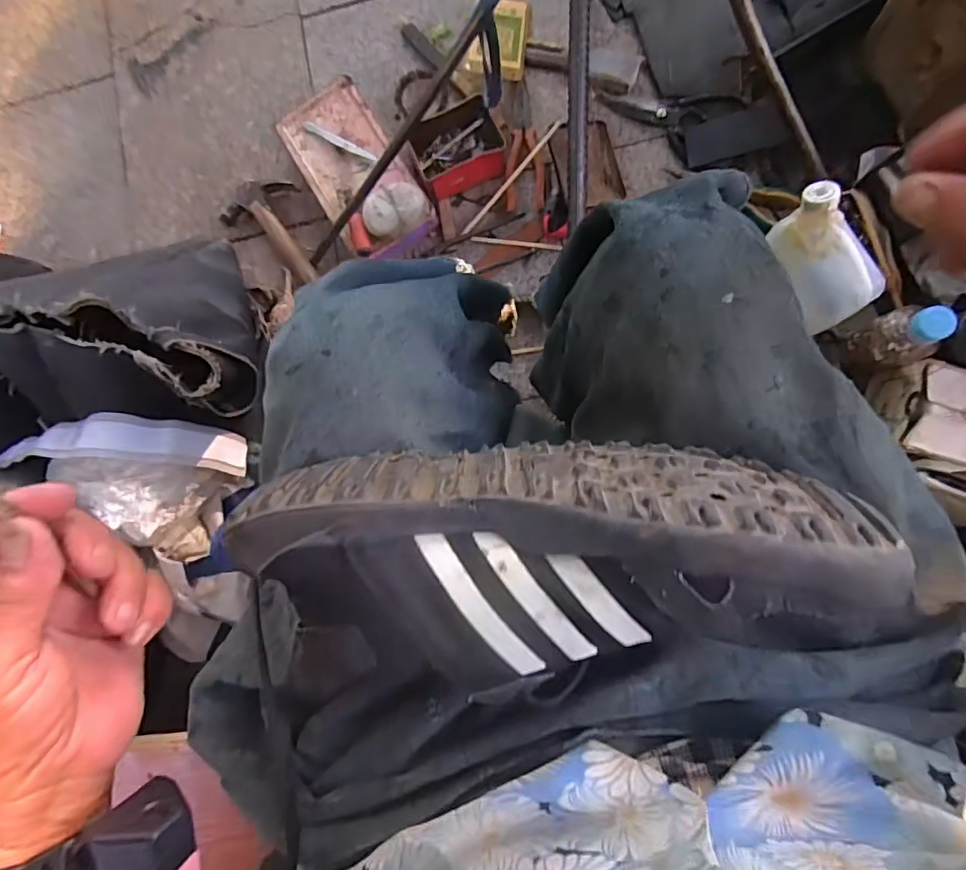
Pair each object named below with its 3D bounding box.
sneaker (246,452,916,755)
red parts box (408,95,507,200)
[{"bbox_3d":[0.032,0.055,0.249,0.258,0.083,0.108,-6,90,8],"label":"sneaker"},{"bbox_3d":[-0.029,-0.366,0.740,0.111,0.040,0.094,-19,88,5],"label":"red parts box"}]

